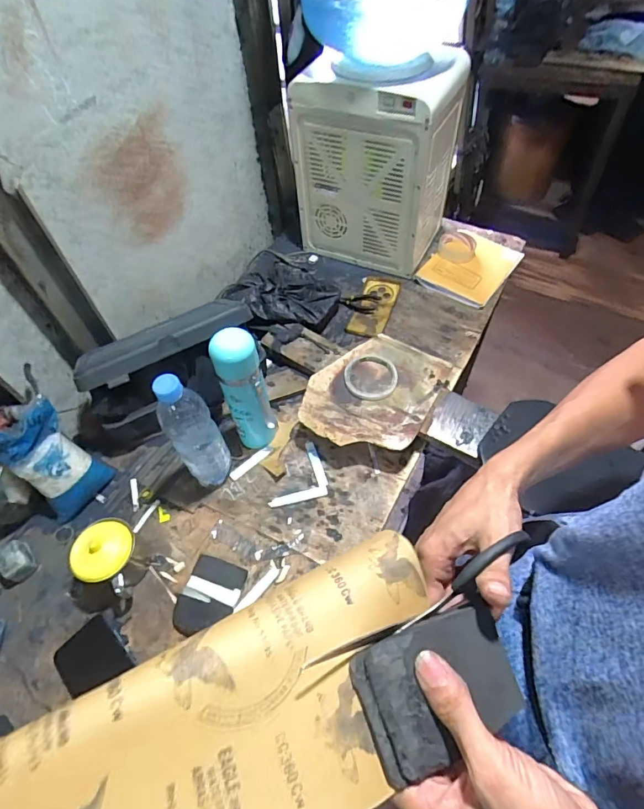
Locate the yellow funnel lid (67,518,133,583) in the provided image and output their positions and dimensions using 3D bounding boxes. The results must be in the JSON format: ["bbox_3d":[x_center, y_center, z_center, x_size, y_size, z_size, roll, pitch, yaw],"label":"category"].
[{"bbox_3d":[-0.293,0.193,0.594,0.070,0.013,0.086,31,42,-14],"label":"yellow funnel lid"}]

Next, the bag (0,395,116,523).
[{"bbox_3d":[-0.412,0.088,0.680,0.100,0.151,0.105,32,62,23],"label":"bag"}]

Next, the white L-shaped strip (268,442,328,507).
[{"bbox_3d":[-0.023,0.123,0.716,0.077,0.005,0.125,23,59,18],"label":"white L-shaped strip"}]

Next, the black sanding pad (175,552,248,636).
[{"bbox_3d":[-0.156,0.266,0.615,0.079,0.029,0.103,8,56,9],"label":"black sanding pad"}]

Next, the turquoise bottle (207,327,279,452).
[{"bbox_3d":[-0.116,-0.012,0.680,0.066,0.241,0.057,-8,55,-2],"label":"turquoise bottle"}]

